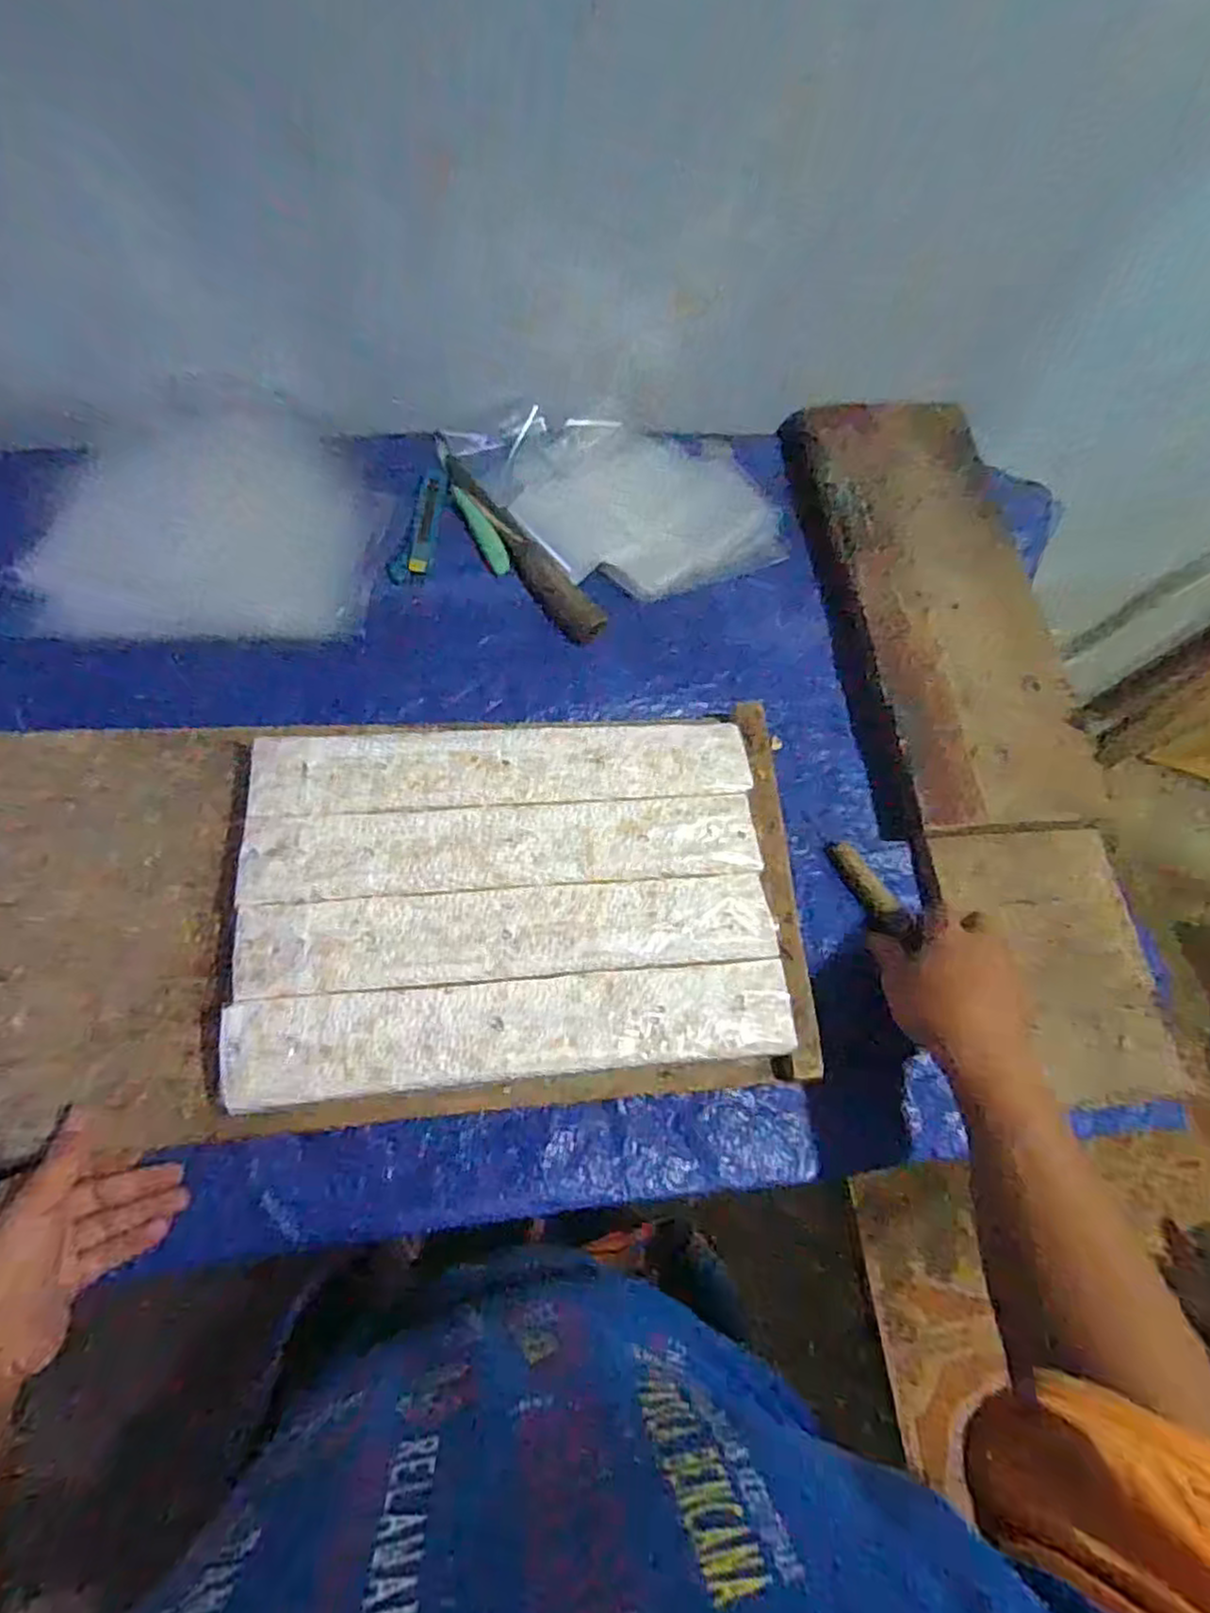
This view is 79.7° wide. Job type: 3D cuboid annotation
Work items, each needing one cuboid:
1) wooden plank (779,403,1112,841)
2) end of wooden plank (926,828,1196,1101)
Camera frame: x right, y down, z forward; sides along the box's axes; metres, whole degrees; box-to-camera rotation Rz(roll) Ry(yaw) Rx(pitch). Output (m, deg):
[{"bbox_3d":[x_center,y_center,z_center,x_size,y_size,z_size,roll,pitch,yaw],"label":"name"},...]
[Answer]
[{"bbox_3d":[0.312,-0.201,0.699,0.216,0.055,0.481,0,67,-7],"label":"wooden plank"},{"bbox_3d":[0.361,0.124,0.579,0.145,0.020,0.209,-7,76,2],"label":"end of wooden plank"}]

